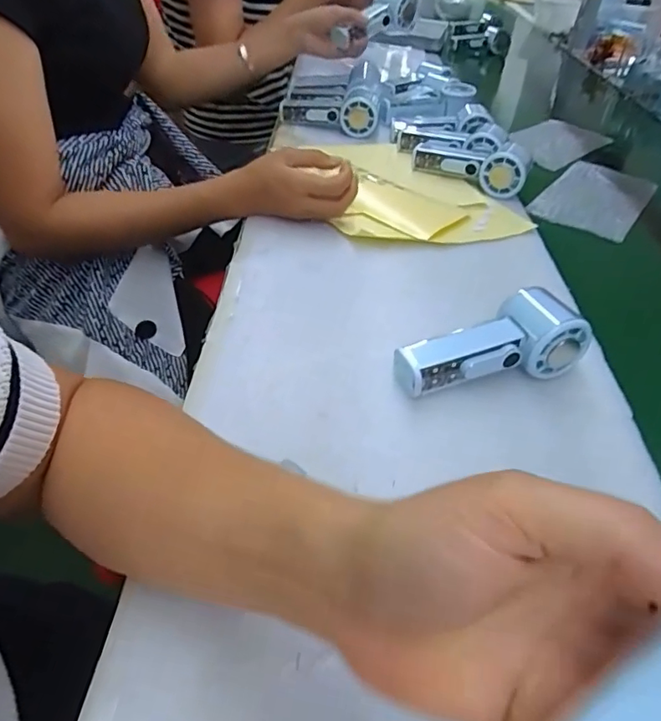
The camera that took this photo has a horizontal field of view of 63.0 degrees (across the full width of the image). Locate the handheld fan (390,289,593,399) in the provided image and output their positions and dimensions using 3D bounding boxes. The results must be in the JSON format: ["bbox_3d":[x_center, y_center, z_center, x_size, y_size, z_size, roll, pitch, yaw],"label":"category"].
[{"bbox_3d":[0.131,-0.011,0.426,0.148,0.055,0.066,-18,47,-24],"label":"handheld fan"}]

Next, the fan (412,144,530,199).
[{"bbox_3d":[0.190,-0.271,0.731,0.159,0.058,0.037,29,46,24],"label":"fan"}]

